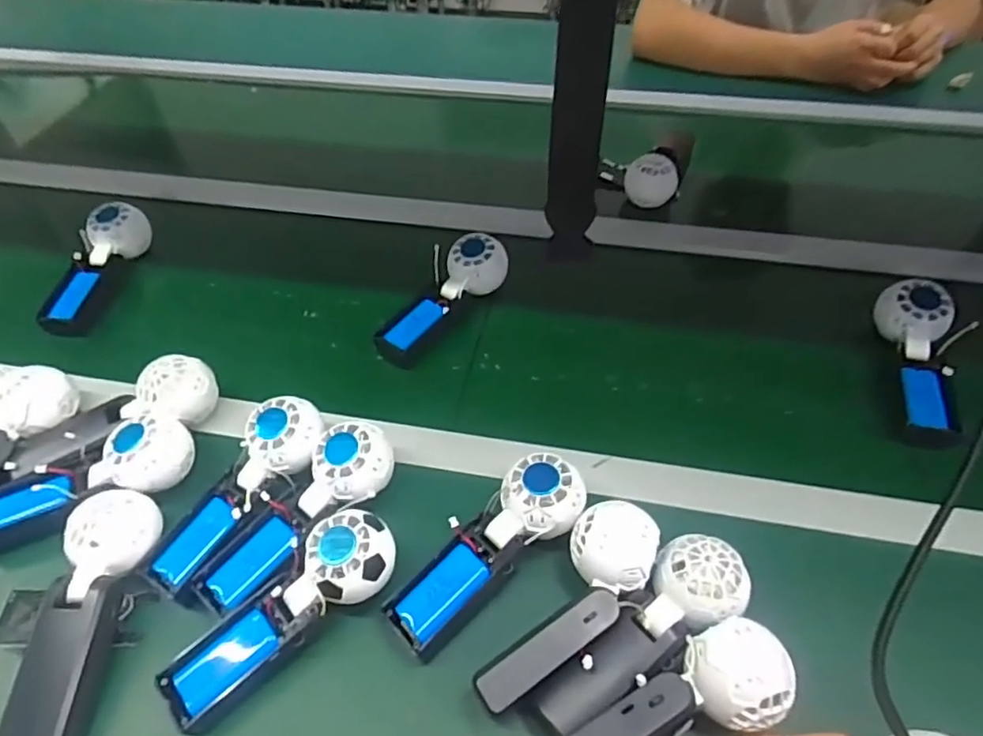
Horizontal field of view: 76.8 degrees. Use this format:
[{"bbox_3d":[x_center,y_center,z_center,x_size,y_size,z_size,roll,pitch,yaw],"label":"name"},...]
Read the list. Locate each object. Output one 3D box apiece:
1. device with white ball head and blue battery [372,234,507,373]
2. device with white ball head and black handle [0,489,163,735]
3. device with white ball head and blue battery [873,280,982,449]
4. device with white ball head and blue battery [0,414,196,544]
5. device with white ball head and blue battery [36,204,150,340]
[{"bbox_3d":[-0.054,-0.072,0.651,0.064,0.043,0.167,30,68,24],"label":"device with white ball head and blue battery"},{"bbox_3d":[-0.290,0.172,0.439,0.064,0.055,0.173,2,49,2],"label":"device with white ball head and black handle"},{"bbox_3d":[0.404,-0.008,0.579,0.052,0.044,0.172,8,63,8],"label":"device with white ball head and blue battery"},{"bbox_3d":[-0.332,0.094,0.512,0.172,0.053,0.065,-22,51,1],"label":"device with white ball head and blue battery"},{"bbox_3d":[-0.437,-0.105,0.686,0.055,0.070,0.168,4,49,4],"label":"device with white ball head and blue battery"}]

